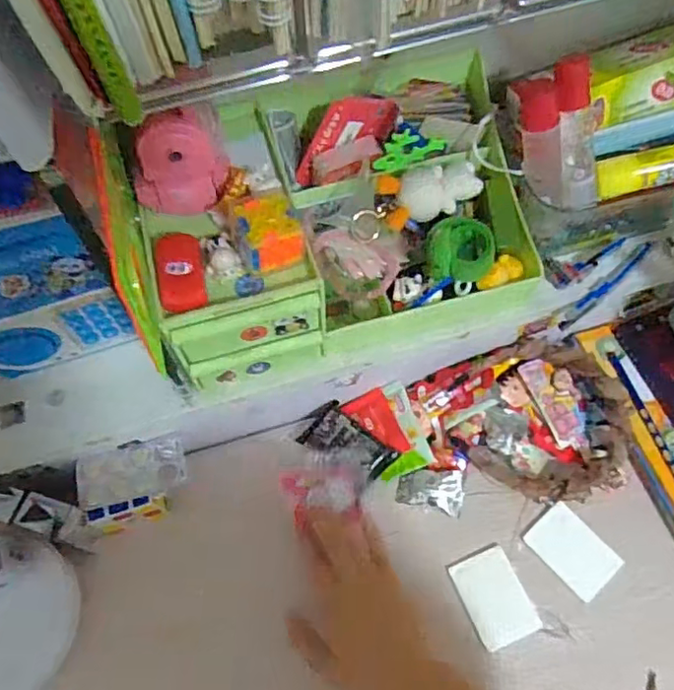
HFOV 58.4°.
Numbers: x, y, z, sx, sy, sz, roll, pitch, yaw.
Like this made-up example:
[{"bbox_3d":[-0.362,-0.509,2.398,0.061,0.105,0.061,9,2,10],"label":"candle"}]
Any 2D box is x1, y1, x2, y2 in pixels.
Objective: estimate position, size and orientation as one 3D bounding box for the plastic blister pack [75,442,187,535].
[{"bbox_3d":[-0.174,0.122,0.521,0.090,0.043,0.074,-11,86,-15],"label":"plastic blister pack"}]

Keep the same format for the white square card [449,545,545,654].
[{"bbox_3d":[0.134,0.214,0.512,0.050,0.004,0.072,-23,69,-6],"label":"white square card"}]

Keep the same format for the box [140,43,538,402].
[{"bbox_3d":[0.001,-0.103,0.457,0.285,0.151,0.173,-16,64,-6],"label":"box"}]

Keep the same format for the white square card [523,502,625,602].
[{"bbox_3d":[0.205,0.179,0.524,0.047,0.004,0.072,-42,73,-8],"label":"white square card"}]

